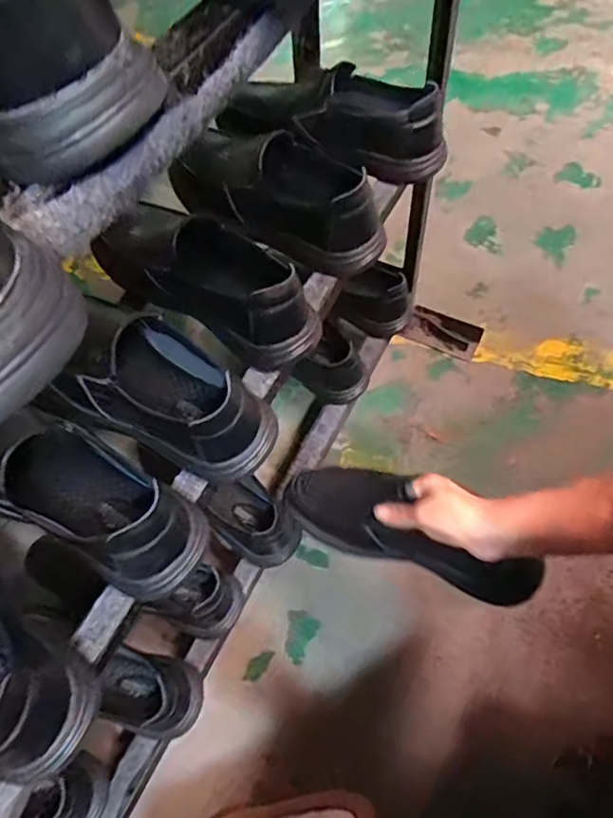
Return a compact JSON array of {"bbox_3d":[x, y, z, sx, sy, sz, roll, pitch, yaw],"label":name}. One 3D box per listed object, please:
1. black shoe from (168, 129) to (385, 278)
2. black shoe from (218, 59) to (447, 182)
[{"bbox_3d":[-0.030,-0.228,0.614,0.241,0.080,0.114,24,65,17],"label":"black shoe"},{"bbox_3d":[0.031,-0.342,0.679,0.267,0.086,0.083,17,63,13],"label":"black shoe"}]

